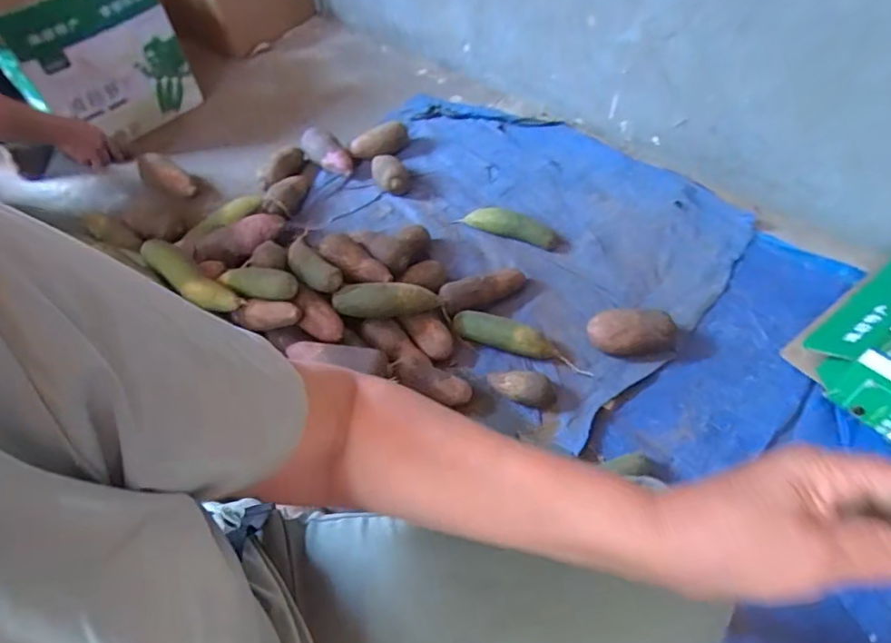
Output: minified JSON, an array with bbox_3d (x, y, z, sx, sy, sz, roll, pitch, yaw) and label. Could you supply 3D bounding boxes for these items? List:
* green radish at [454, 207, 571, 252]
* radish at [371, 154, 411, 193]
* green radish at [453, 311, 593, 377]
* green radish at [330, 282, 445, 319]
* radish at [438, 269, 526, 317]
[{"bbox_3d":[0.145,-0.208,1.105,0.256,0.048,0.047,18,57,14],"label":"green radish"},{"bbox_3d":[-0.129,-0.348,1.202,0.089,0.068,0.096,-4,54,-2],"label":"radish"},{"bbox_3d":[0.140,0.034,0.944,0.266,0.048,0.052,15,56,12],"label":"green radish"},{"bbox_3d":[-0.104,-0.041,0.917,0.186,0.060,0.052,-11,55,-7],"label":"green radish"},{"bbox_3d":[0.077,-0.059,0.995,0.173,0.051,0.054,-15,55,-9],"label":"radish"}]

